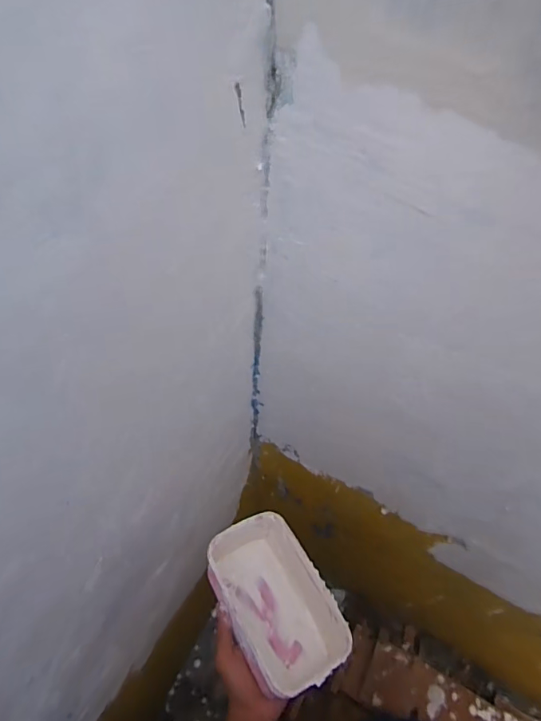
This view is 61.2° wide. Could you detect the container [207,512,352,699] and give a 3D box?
[{"bbox_3d":[0.006,0.296,0.564,0.112,0.078,0.187,-26,58,-21],"label":"container"}]

